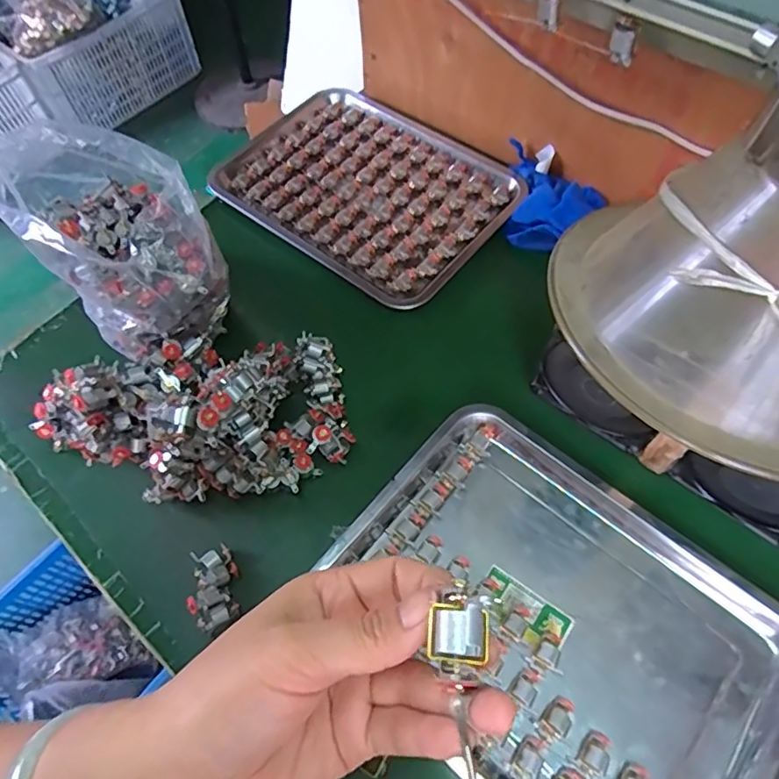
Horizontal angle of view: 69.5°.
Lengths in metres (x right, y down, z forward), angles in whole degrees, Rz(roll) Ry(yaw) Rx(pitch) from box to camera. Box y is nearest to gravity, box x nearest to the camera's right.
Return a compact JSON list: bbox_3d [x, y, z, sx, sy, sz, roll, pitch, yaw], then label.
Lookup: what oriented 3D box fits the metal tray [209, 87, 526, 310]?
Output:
[{"bbox_3d":[-0.023,-0.269,0.725,0.351,0.030,0.283,35,69,20],"label":"metal tray"}]

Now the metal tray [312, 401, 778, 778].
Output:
[{"bbox_3d":[0.137,0.188,0.467,0.348,0.025,0.255,37,70,21],"label":"metal tray"}]

